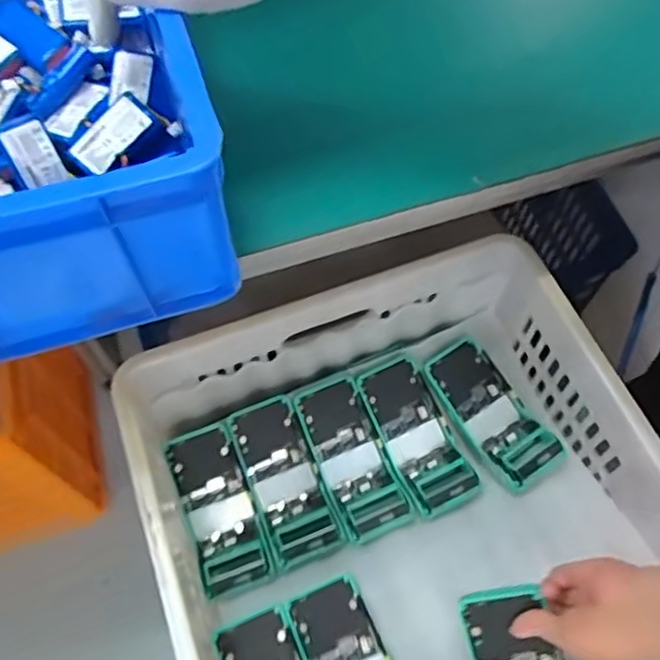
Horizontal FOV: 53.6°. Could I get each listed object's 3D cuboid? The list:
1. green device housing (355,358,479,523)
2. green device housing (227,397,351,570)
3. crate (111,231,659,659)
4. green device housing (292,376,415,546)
[{"bbox_3d":[0.096,0.117,0.737,0.081,0.040,0.173,-24,77,-11],"label":"green device housing"},{"bbox_3d":[-0.051,0.163,0.714,0.079,0.036,0.171,-21,77,-9],"label":"green device housing"},{"bbox_3d":[0.117,0.272,0.611,0.458,0.197,0.646,-20,64,-9],"label":"crate"},{"bbox_3d":[0.022,0.140,0.726,0.079,0.036,0.174,-23,77,-10],"label":"green device housing"}]

